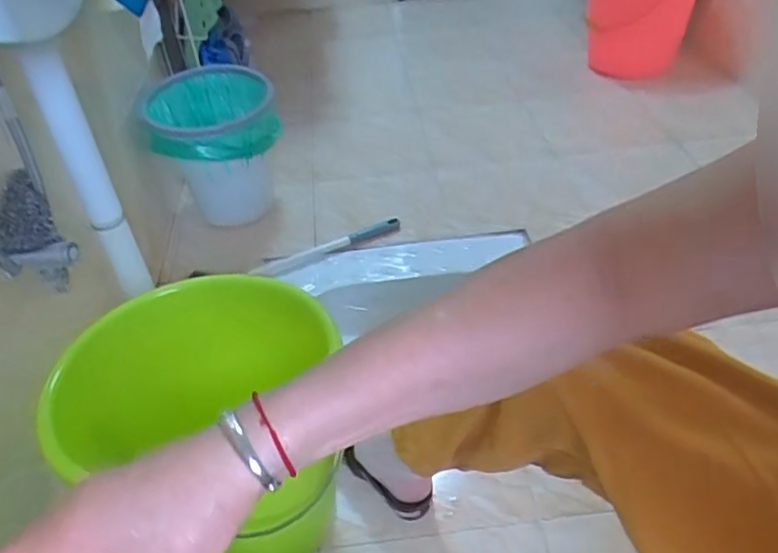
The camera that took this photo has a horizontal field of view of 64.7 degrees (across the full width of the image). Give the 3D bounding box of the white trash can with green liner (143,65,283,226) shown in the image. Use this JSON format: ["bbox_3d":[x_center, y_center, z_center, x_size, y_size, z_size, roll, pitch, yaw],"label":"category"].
[{"bbox_3d":[-0.342,-0.261,1.285,0.223,0.279,0.219,-3,41,3],"label":"white trash can with green liner"}]

